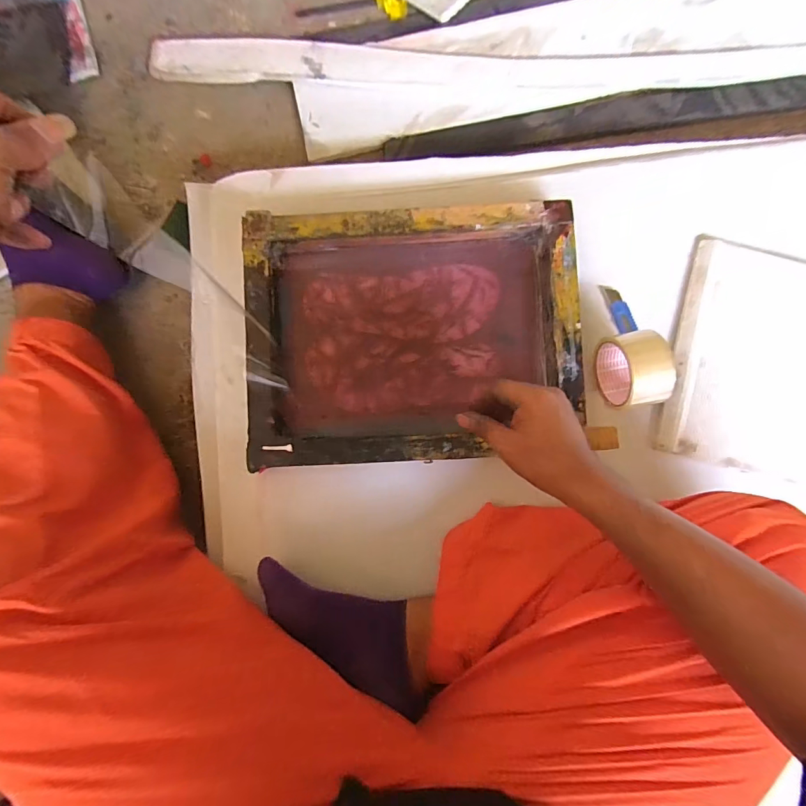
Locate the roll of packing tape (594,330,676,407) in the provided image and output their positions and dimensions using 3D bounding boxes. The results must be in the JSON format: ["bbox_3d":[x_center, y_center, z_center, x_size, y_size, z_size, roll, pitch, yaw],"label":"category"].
[{"bbox_3d":[0.276,-0.041,0.514,0.050,0.077,0.083,-16,86,-2],"label":"roll of packing tape"}]

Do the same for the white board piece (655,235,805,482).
[{"bbox_3d":[0.459,-0.055,0.548,0.205,0.031,0.285,15,86,1],"label":"white board piece"}]

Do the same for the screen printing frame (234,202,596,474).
[{"bbox_3d":[0.012,-0.083,0.529,0.397,0.042,0.300,-2,86,-1],"label":"screen printing frame"}]

